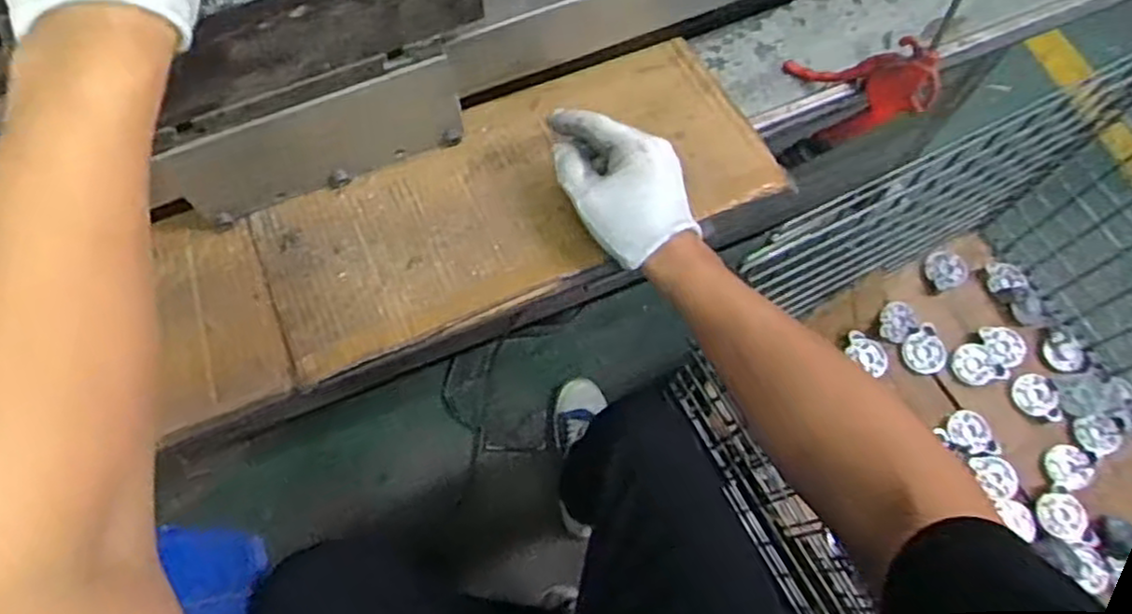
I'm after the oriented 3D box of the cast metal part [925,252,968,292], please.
[{"bbox_3d":[0.685,-0.070,1.341,0.069,0.027,0.072,0,71,0],"label":"cast metal part"}]

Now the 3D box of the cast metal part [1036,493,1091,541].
[{"bbox_3d":[0.774,0.327,1.168,0.064,0.023,0.068,-1,71,0],"label":"cast metal part"}]

